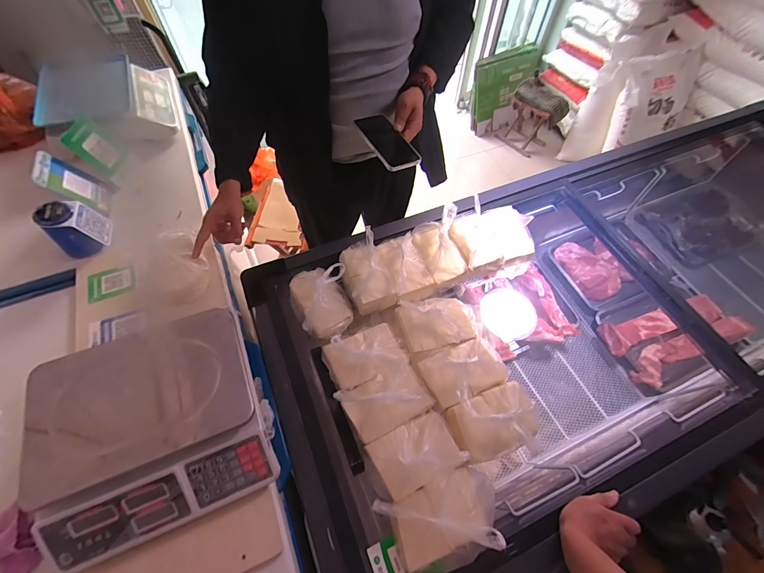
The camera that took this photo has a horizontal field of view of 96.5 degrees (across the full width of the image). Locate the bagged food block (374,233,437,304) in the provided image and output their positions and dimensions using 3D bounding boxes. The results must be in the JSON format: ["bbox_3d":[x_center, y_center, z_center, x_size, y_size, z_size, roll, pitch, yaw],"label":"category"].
[{"bbox_3d":[0.050,-0.047,0.837,0.118,0.077,0.167,-21,62,-13],"label":"bagged food block"}]

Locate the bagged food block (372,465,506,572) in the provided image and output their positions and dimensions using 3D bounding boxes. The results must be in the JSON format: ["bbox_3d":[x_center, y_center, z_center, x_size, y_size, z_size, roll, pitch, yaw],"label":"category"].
[{"bbox_3d":[0.109,0.401,0.582,0.204,0.064,0.131,-18,62,-12],"label":"bagged food block"}]

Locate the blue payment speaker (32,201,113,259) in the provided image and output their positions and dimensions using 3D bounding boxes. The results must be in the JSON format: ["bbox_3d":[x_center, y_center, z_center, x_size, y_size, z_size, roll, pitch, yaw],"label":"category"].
[{"bbox_3d":[-0.700,-0.139,0.773,0.108,0.094,0.087,-28,64,-17],"label":"blue payment speaker"}]

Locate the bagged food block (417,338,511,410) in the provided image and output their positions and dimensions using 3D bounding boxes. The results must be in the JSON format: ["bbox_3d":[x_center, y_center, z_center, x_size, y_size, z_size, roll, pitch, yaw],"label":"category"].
[{"bbox_3d":[0.175,0.158,0.686,0.169,0.068,0.107,-20,62,-13],"label":"bagged food block"}]

